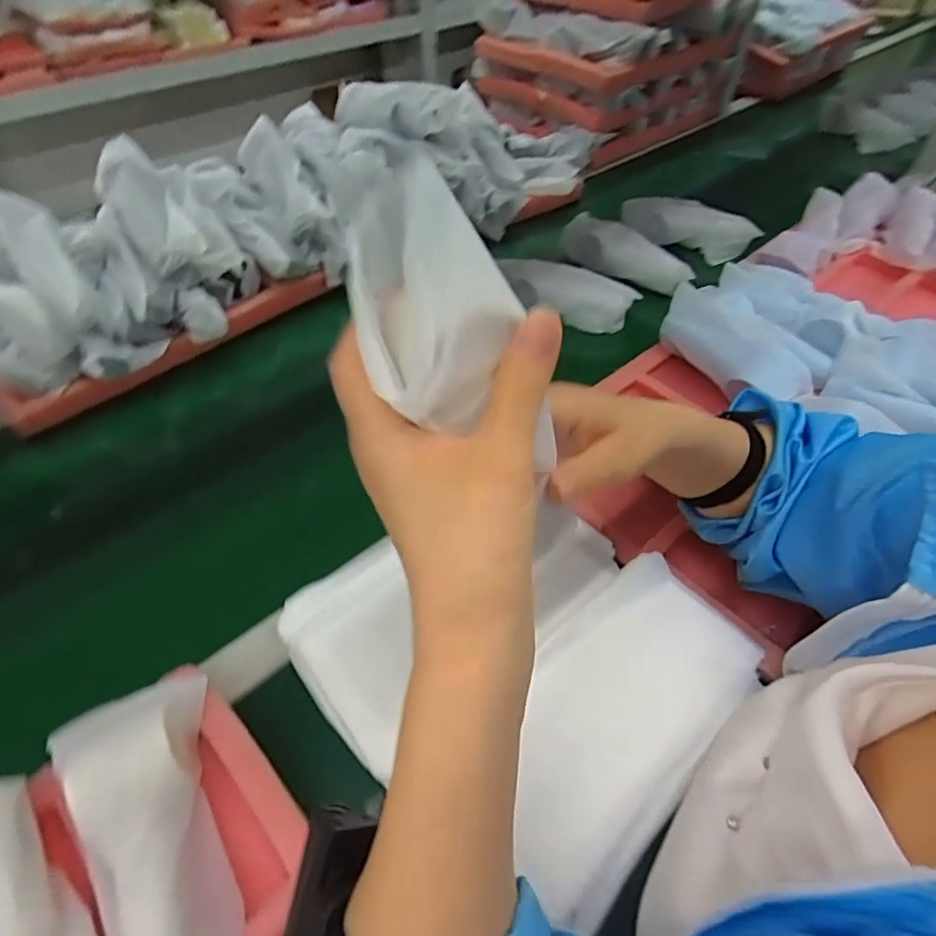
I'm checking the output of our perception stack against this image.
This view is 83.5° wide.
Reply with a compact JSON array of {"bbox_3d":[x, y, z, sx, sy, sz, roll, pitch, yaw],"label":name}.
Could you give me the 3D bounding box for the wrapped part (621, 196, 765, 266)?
[{"bbox_3d":[0.347,-0.382,0.830,0.201,0.072,0.036,23,29,6],"label":"wrapped part"}]

